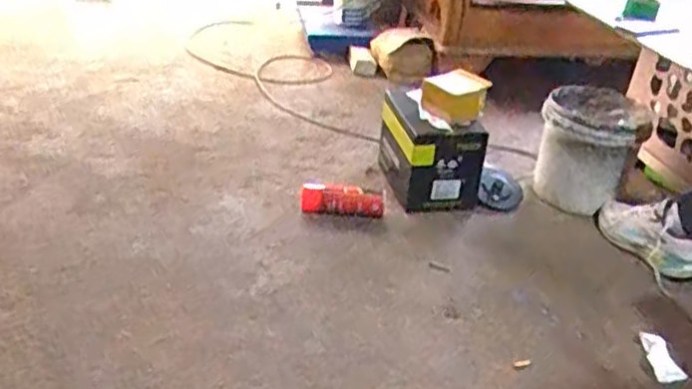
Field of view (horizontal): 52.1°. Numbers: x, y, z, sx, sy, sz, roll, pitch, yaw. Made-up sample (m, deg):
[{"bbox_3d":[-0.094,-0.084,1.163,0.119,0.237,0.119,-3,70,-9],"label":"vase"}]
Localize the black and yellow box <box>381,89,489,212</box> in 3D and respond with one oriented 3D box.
[{"bbox_3d":[0.212,-0.126,1.835,0.202,0.198,0.302,-3,30,-15],"label":"black and yellow box"}]

